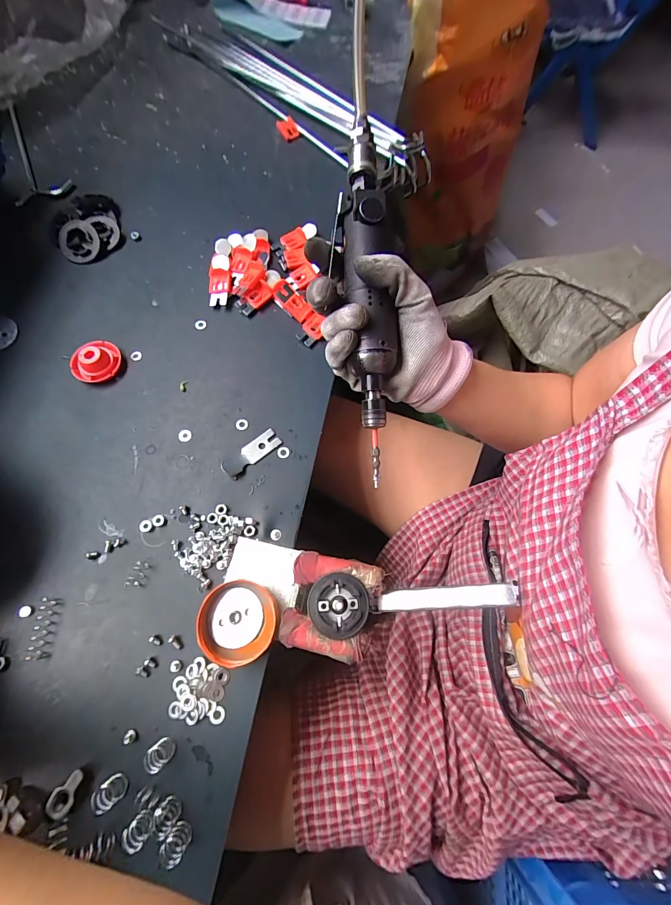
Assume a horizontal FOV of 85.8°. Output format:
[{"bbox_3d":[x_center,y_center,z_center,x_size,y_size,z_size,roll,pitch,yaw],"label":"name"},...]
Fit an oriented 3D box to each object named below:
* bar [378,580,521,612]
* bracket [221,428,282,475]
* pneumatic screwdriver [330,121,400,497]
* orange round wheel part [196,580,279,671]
[{"bbox_3d":[0.085,0.114,0.283,0.106,0.007,0.017,-14,67,22],"label":"bar"},{"bbox_3d":[-0.085,0.000,0.363,0.063,0.007,0.022,-35,74,-15],"label":"bracket"},{"bbox_3d":[0.024,-0.111,0.274,0.037,0.031,0.260,-4,92,-4],"label":"pneumatic screwdriver"},{"bbox_3d":[-0.081,0.140,0.302,0.061,0.022,0.062,1,68,-2],"label":"orange round wheel part"}]

